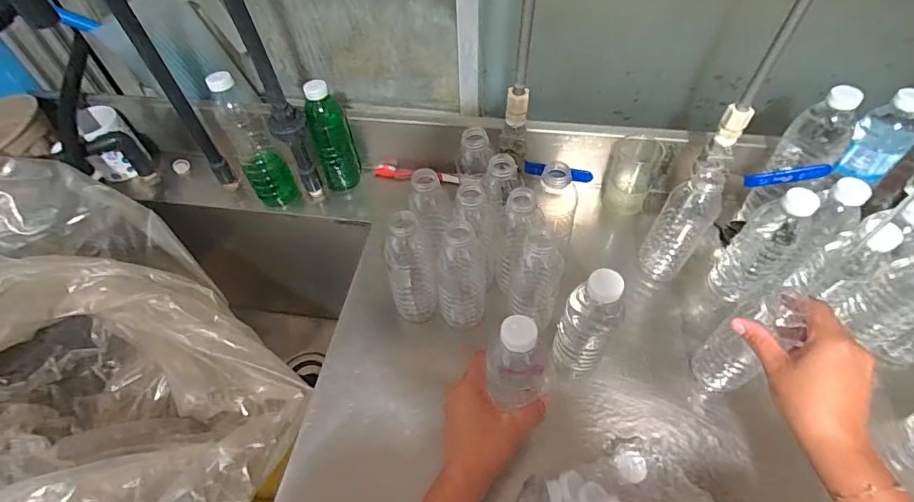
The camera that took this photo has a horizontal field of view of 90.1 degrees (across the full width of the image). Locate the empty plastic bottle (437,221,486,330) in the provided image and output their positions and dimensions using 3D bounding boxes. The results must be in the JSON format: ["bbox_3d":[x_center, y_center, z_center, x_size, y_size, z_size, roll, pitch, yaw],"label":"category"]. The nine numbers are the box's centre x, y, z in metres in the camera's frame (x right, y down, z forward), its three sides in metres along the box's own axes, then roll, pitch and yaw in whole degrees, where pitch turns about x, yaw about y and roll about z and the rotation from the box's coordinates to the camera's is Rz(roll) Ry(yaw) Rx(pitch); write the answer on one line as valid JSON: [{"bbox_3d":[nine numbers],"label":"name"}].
[{"bbox_3d":[0.007,0.022,0.543,0.054,0.173,0.066,2,53,3],"label":"empty plastic bottle"}]

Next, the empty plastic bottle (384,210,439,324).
[{"bbox_3d":[-0.053,0.019,0.547,0.053,0.175,0.052,-6,53,-2],"label":"empty plastic bottle"}]

